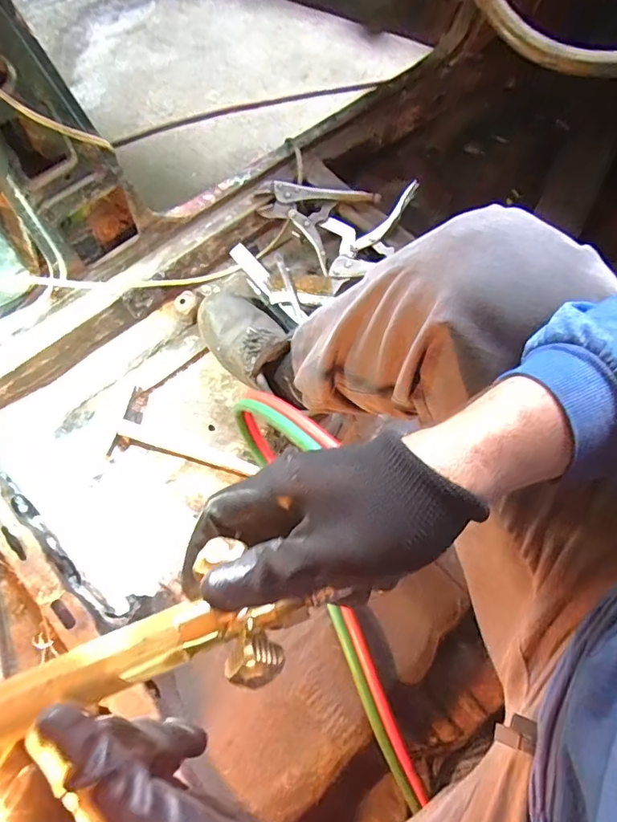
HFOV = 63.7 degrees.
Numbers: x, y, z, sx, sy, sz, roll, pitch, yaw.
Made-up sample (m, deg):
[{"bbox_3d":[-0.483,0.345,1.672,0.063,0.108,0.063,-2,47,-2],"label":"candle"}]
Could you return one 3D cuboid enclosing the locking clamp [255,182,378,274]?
[{"bbox_3d":[0.003,-0.354,0.856,0.177,0.021,0.148,35,96,1],"label":"locking clamp"}]

